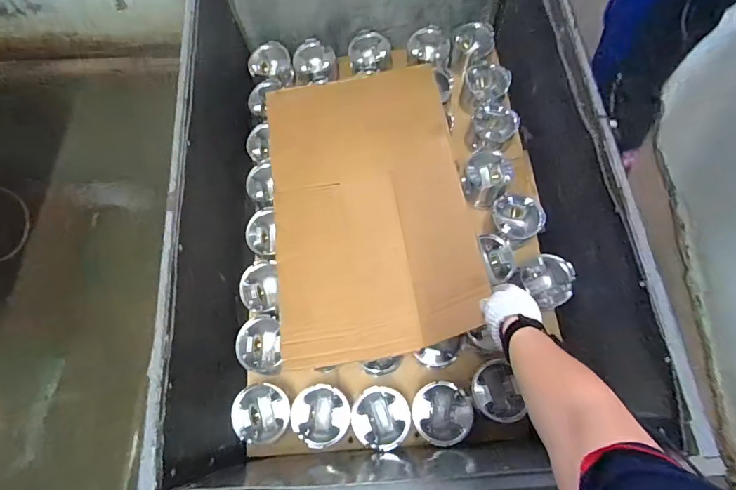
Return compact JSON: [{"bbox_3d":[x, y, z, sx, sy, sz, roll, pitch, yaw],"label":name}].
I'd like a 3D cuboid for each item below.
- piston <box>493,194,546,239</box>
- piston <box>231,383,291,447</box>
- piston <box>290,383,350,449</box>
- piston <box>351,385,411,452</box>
[{"bbox_3d":[0.338,-0.065,0.982,0.107,0.074,0.111,0,68,0],"label":"piston"},{"bbox_3d":[-0.209,0.337,0.866,0.111,0.061,0.112,0,68,0],"label":"piston"},{"bbox_3d":[-0.091,0.342,0.867,0.109,0.099,0.107,0,68,0],"label":"piston"},{"bbox_3d":[0.025,0.342,0.852,0.108,0.081,0.111,-19,70,-7],"label":"piston"}]

